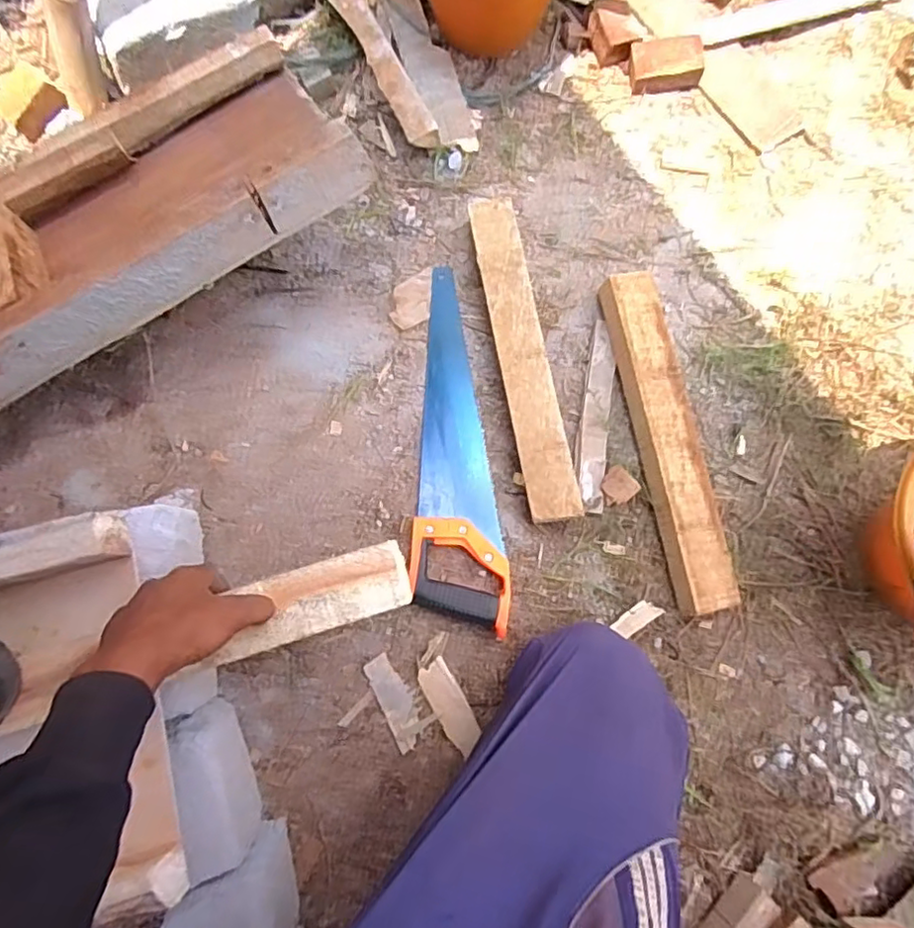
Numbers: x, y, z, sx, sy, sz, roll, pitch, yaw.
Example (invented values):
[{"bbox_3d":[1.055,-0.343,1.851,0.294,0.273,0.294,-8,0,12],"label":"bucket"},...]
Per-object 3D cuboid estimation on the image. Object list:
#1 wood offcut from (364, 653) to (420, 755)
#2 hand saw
[{"bbox_3d":[-0.067,0.260,0.664,0.033,0.005,0.099,-24,76,-20],"label":"wood offcut"},{"bbox_3d":[0.008,-0.034,0.733,0.105,0.021,0.437,1,75,1],"label":"hand saw"}]

